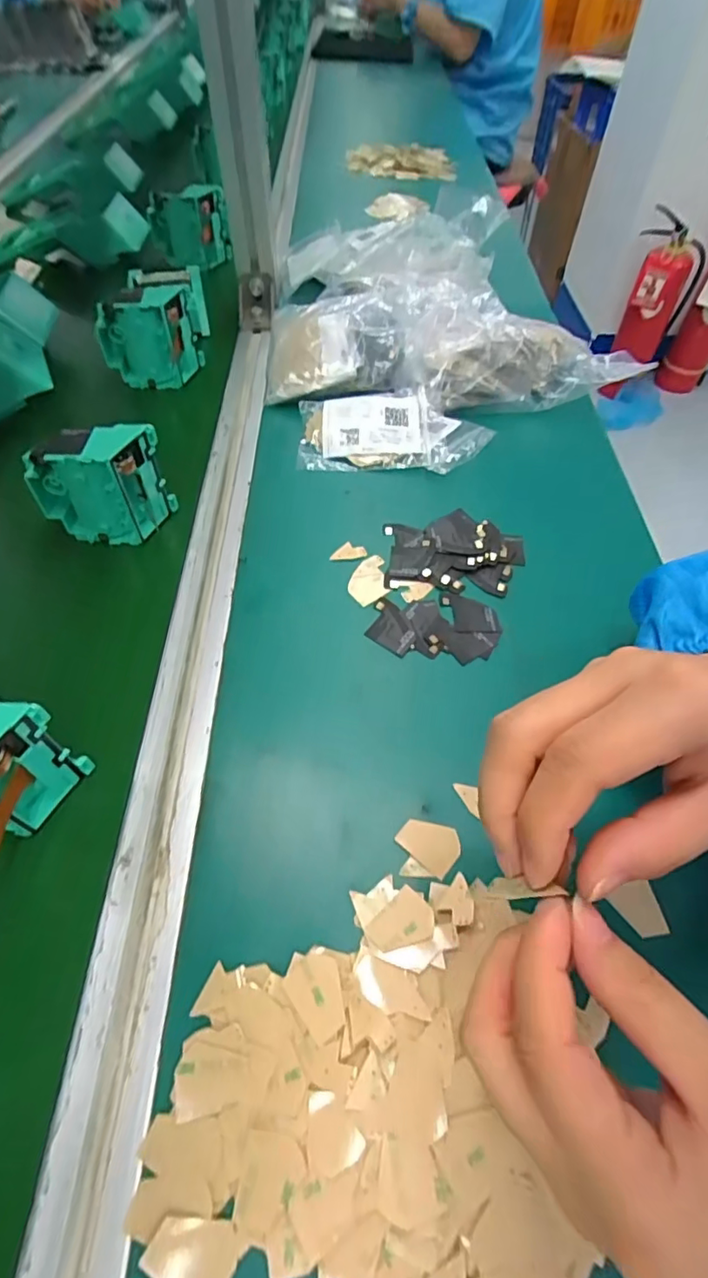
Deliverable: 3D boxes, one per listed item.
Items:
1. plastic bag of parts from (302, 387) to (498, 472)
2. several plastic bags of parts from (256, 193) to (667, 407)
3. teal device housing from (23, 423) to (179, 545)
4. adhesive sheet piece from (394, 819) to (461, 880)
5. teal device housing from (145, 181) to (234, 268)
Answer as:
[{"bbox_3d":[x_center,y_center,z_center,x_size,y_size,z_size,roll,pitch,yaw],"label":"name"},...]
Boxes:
[{"bbox_3d":[0.034,-0.174,0.454,0.152,0.023,0.082,5,55,2],"label":"plastic bag of parts"},{"bbox_3d":[0.081,-0.335,0.547,0.316,0.058,0.302,1,55,-1],"label":"several plastic bags of parts"},{"bbox_3d":[-0.173,-0.106,0.377,0.079,0.074,0.037,0,55,-2],"label":"teal device housing"},{"bbox_3d":[0.039,0.101,0.276,0.030,0.004,0.023,35,61,21],"label":"adhesive sheet piece"},{"bbox_3d":[-0.195,-0.482,0.640,0.078,0.078,0.039,20,57,12],"label":"teal device housing"}]

